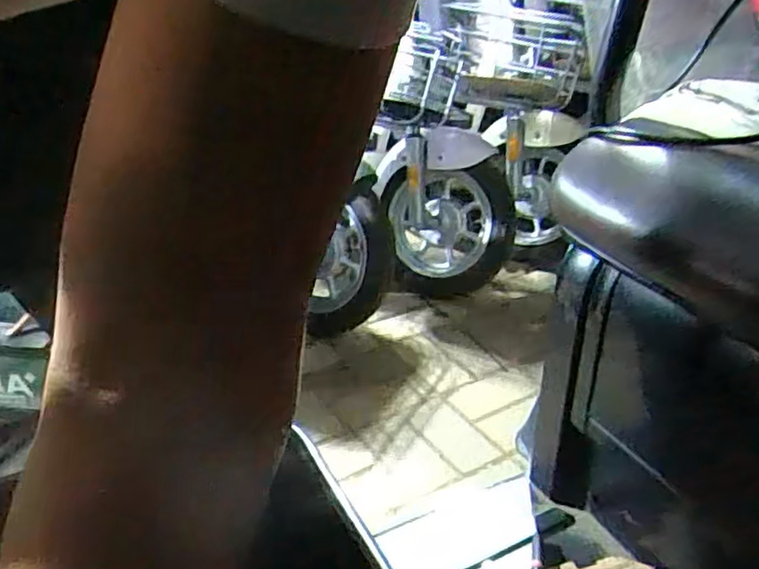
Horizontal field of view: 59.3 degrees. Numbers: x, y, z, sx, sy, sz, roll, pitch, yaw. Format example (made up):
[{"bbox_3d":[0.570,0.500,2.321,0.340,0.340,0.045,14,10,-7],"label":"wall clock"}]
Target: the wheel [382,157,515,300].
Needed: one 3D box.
[{"bbox_3d":[0.171,-0.122,1.667,0.343,0.085,0.318,-3,73,9],"label":"wheel"}]

